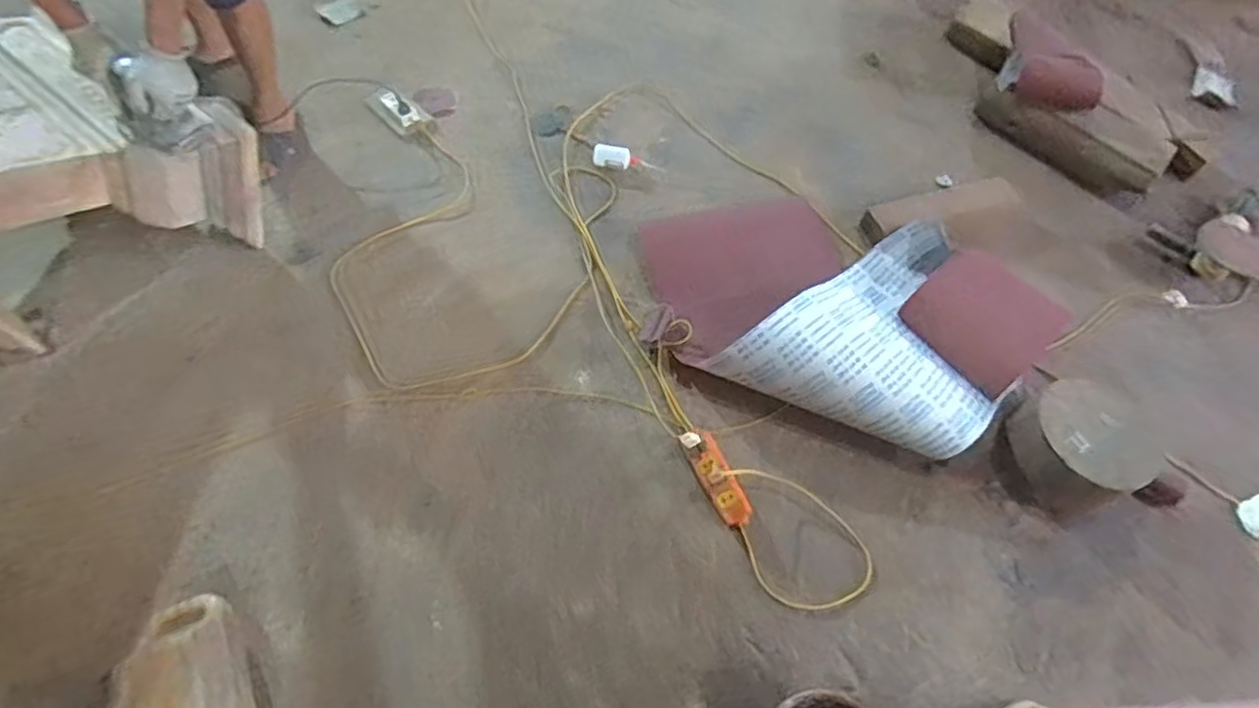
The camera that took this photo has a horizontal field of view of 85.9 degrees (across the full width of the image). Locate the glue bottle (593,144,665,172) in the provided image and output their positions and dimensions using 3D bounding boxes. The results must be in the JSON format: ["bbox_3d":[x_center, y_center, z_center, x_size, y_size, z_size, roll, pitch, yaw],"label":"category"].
[{"bbox_3d":[-0.002,-0.502,1.739,0.181,0.047,0.068,9,63,2],"label":"glue bottle"}]

